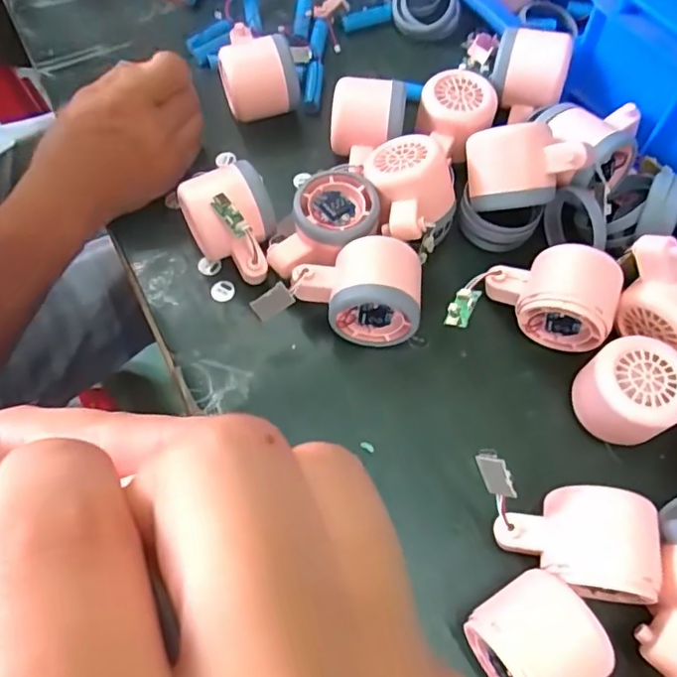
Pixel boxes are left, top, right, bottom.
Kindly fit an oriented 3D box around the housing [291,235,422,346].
[{"bbox_3d":[0.013,-0.031,0.385,0.081,0.063,0.057,6,64,2],"label":"housing"}]

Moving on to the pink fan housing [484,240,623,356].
[{"bbox_3d":[0.143,-0.032,0.388,0.083,0.059,0.053,28,67,11],"label":"pink fan housing"}]

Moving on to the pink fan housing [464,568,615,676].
[{"bbox_3d":[0.109,0.166,0.297,0.057,0.053,0.081,-28,68,-14],"label":"pink fan housing"}]

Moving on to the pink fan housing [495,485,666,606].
[{"bbox_3d":[0.127,0.112,0.320,0.073,0.057,0.055,7,65,2],"label":"pink fan housing"}]

